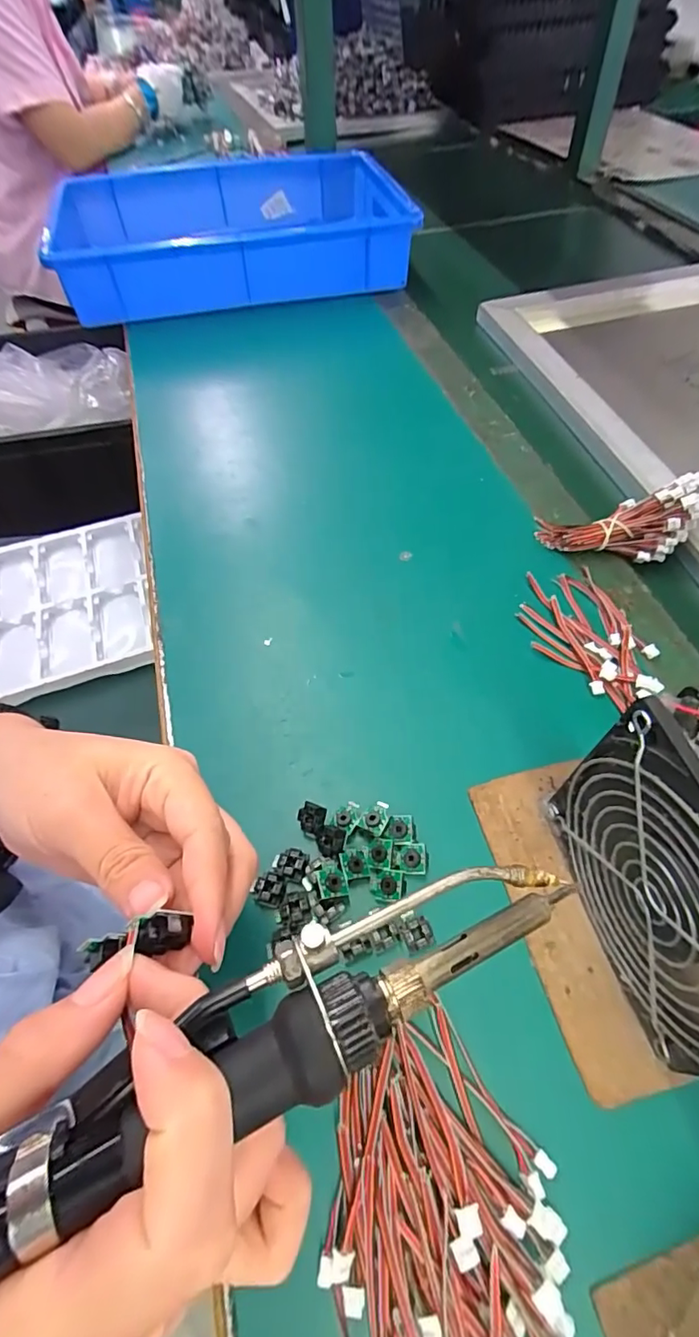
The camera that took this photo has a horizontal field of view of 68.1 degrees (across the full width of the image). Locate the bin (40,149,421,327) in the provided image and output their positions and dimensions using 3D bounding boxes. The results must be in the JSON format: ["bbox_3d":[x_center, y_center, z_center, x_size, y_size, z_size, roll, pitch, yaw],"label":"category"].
[{"bbox_3d":[-0.147,-0.574,0.681,0.434,0.071,0.297,-14,57,-7],"label":"bin"}]

